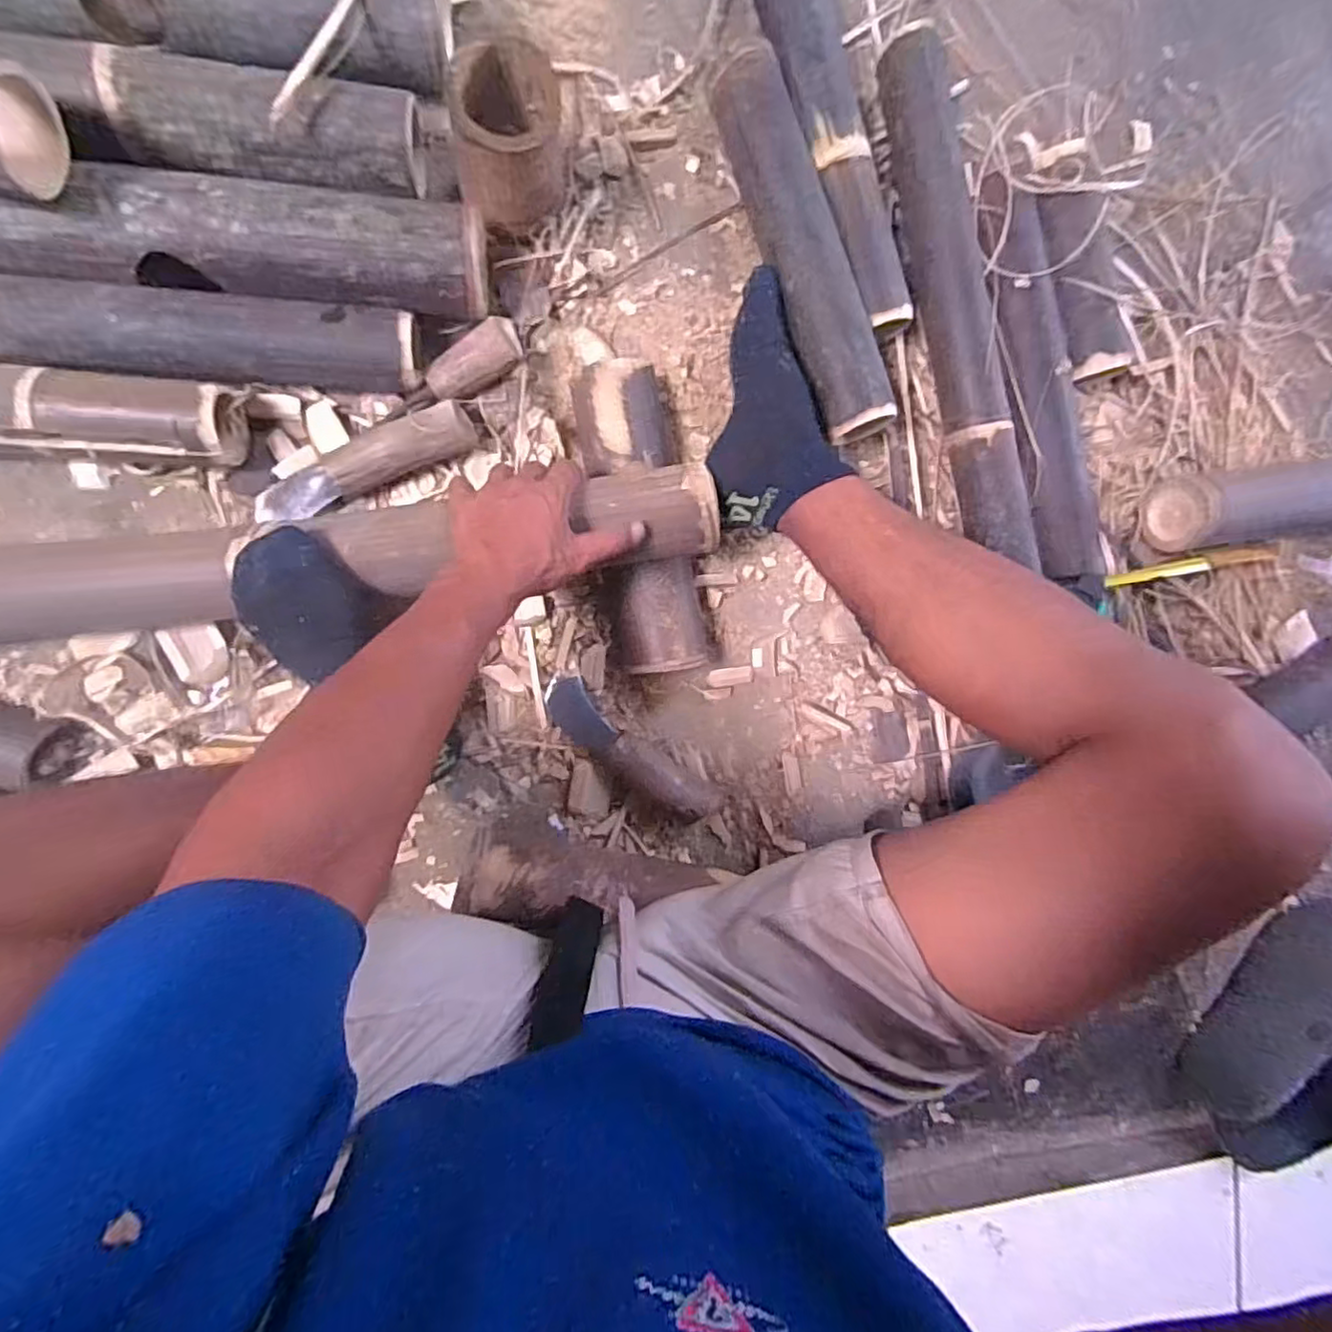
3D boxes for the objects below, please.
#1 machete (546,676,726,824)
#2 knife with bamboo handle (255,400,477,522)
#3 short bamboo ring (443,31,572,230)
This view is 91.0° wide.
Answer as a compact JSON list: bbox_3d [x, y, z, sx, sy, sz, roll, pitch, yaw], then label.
[{"bbox_3d":[-0.031,0.087,0.628,0.207,0.045,0.052,40,89,-7],"label":"machete"},{"bbox_3d":[-0.265,-0.178,0.568,0.197,0.036,0.048,-22,96,-5],"label":"knife with bamboo handle"},{"bbox_3d":[-0.129,-0.433,0.548,0.090,0.118,0.099,-3,94,-6],"label":"short bamboo ring"}]

